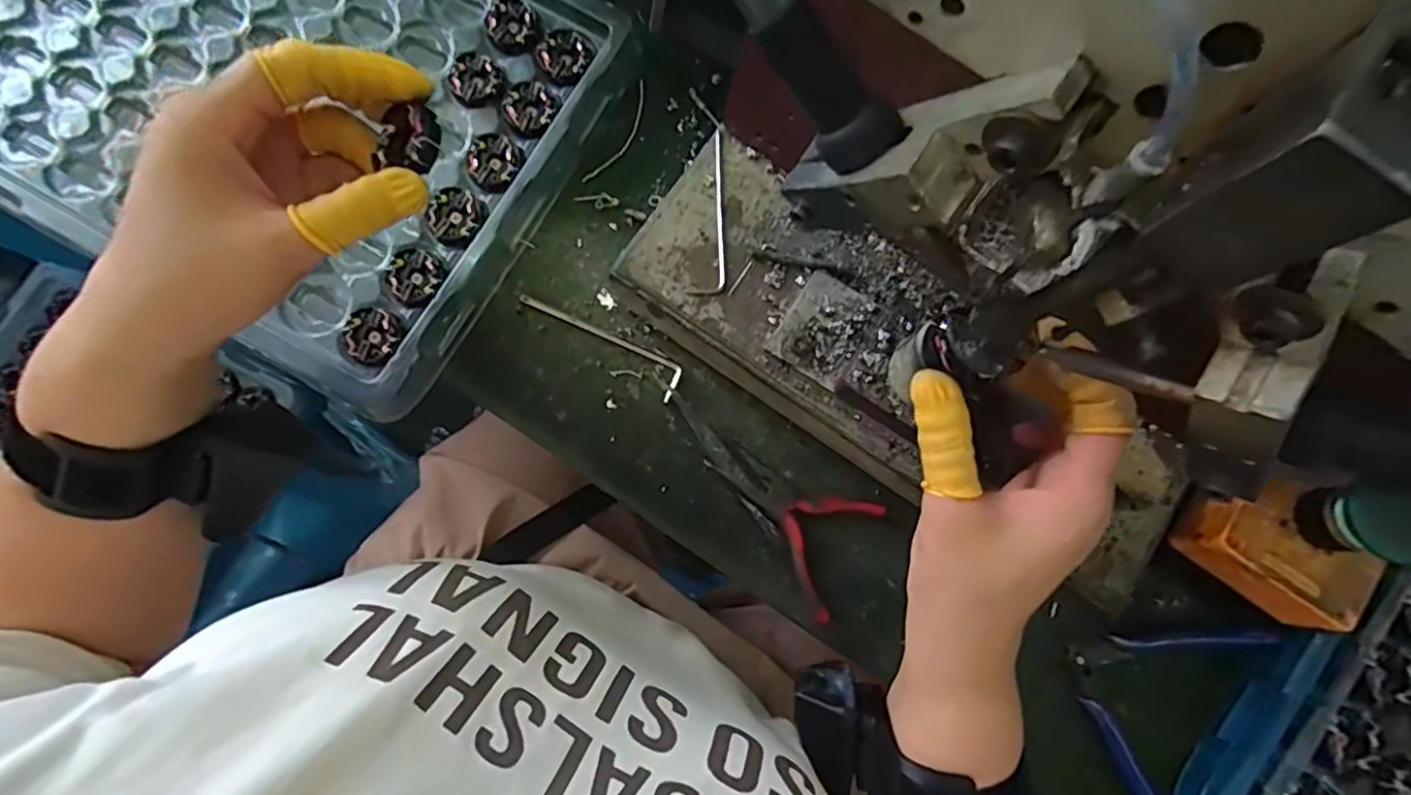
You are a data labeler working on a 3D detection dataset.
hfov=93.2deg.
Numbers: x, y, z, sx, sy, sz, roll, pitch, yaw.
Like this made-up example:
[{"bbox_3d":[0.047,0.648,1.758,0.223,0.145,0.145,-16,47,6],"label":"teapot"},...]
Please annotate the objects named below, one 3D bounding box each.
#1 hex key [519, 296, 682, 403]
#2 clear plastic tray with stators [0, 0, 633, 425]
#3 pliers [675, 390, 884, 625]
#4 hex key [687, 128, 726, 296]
[{"bbox_3d":[-0.057,-0.035,0.376,0.102,0.004,0.021,35,81,5],"label":"hex key"},{"bbox_3d":[-0.260,-0.189,0.384,0.368,0.035,0.268,29,80,4],"label":"clear plastic tray with stators"},{"bbox_3d":[0.026,0.057,0.359,0.125,0.012,0.066,31,80,5],"label":"pliers"},{"bbox_3d":[0.006,-0.095,0.341,0.016,0.004,0.090,7,79,0],"label":"hex key"}]

